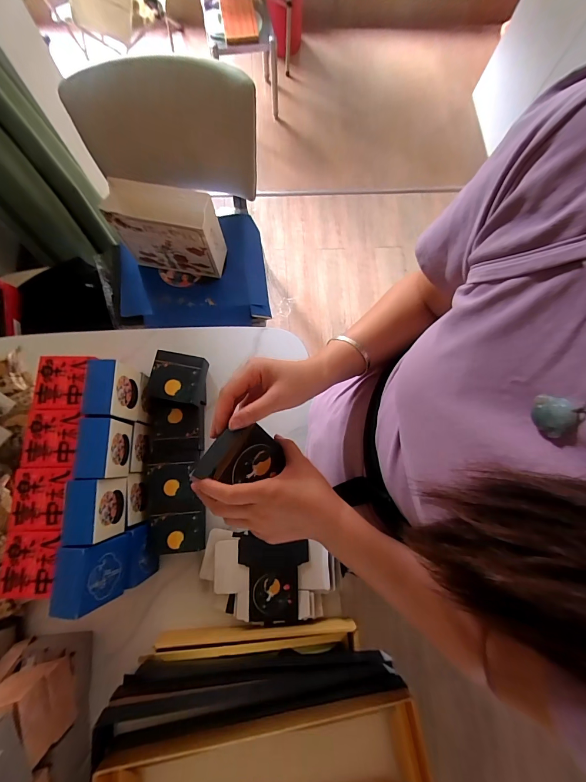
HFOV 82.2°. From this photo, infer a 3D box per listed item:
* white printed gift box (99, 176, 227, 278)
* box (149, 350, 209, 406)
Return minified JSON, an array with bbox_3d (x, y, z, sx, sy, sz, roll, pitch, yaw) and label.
[{"bbox_3d":[-0.341,-0.446,0.950,0.275,0.234,0.109,11,77,1],"label":"white printed gift box"},{"bbox_3d":[-0.209,-0.022,0.622,0.095,0.048,0.088,10,77,1],"label":"box"}]

